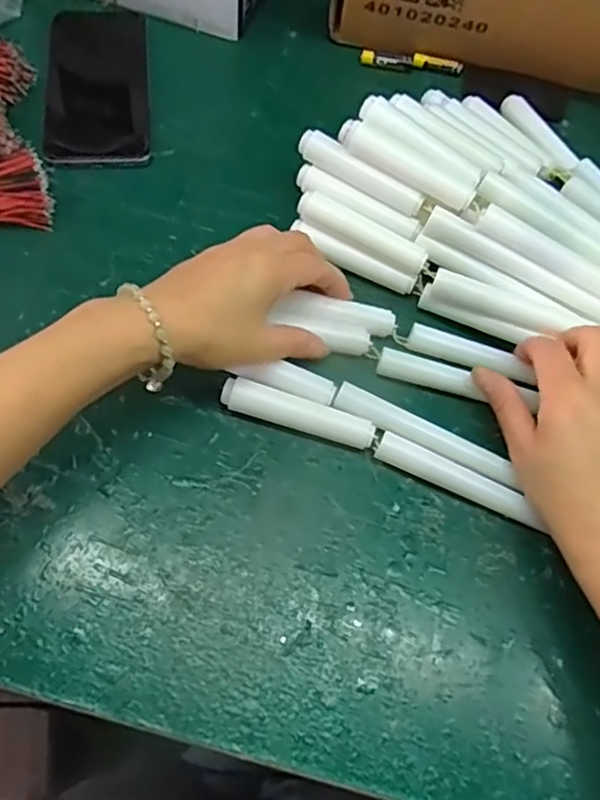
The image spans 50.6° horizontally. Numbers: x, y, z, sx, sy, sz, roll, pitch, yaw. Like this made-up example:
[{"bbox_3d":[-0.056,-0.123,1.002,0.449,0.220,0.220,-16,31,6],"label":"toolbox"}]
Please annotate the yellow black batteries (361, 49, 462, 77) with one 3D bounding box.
[{"bbox_3d":[0.091,-0.273,0.513,0.082,0.010,0.012,5,64,-5],"label":"yellow black batteries"}]

